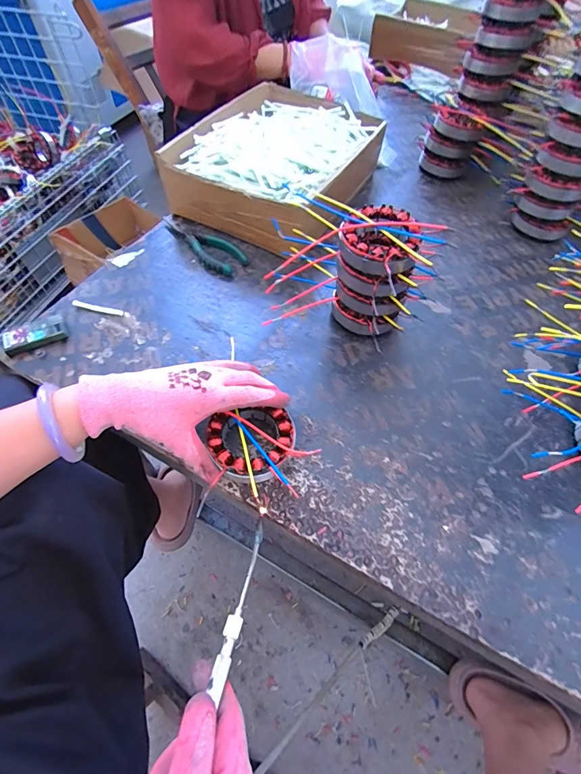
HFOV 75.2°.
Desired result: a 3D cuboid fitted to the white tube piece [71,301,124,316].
[{"bbox_3d":[-0.249,-0.101,0.486,0.070,0.006,0.009,11,59,6],"label":"white tube piece"}]

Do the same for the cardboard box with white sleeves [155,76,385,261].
[{"bbox_3d":[-0.012,-0.366,0.607,0.239,0.090,0.315,24,60,14],"label":"cardboard box with white sleeves"}]

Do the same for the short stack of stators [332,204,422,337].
[{"bbox_3d":[0.097,-0.130,0.444,0.089,0.130,0.088,17,58,10],"label":"short stack of stators"}]

